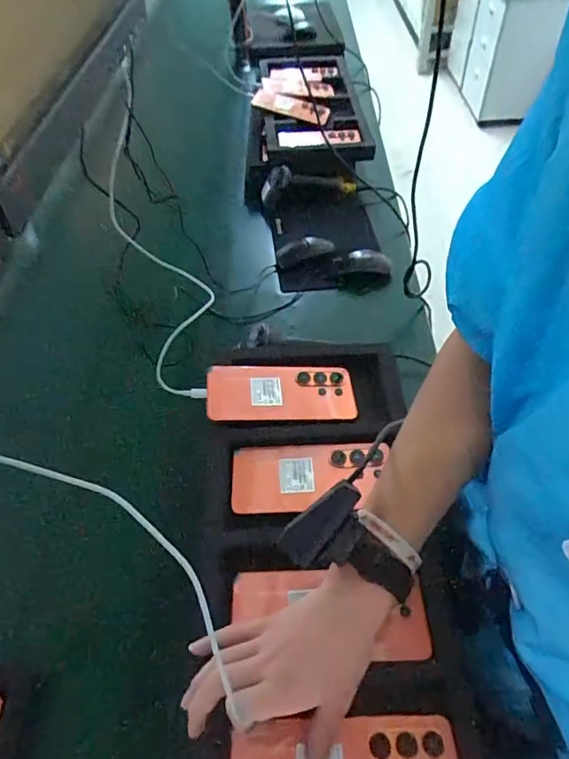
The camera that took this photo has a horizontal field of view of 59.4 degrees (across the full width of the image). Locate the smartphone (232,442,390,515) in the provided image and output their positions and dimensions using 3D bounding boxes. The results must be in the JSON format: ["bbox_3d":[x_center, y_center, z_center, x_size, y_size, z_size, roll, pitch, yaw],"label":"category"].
[{"bbox_3d":[0.027,0.102,0.535,0.163,0.017,0.069,-5,51,-1],"label":"smartphone"}]

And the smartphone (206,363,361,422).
[{"bbox_3d":[-0.004,0.014,0.586,0.168,0.008,0.078,0,55,-8],"label":"smartphone"}]

